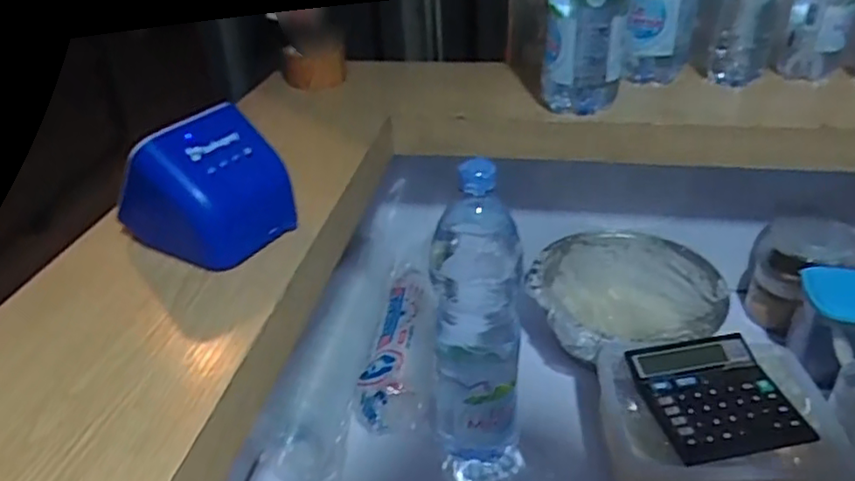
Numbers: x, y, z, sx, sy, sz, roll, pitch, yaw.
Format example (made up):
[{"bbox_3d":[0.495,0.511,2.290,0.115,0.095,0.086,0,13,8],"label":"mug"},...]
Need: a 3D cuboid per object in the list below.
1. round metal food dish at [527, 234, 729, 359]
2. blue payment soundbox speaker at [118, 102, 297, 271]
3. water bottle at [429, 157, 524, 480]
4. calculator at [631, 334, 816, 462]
[{"bbox_3d":[0.248,0.057,0.785,0.232,0.030,0.221,-3,33,-1],"label":"round metal food dish"},{"bbox_3d":[-0.171,-0.045,0.489,0.098,0.091,0.102,18,38,28],"label":"blue payment soundbox speaker"},{"bbox_3d":[0.044,0.086,0.593,0.090,0.344,0.094,-1,33,3],"label":"water bottle"},{"bbox_3d":[0.274,0.145,0.600,0.127,0.018,0.135,-7,34,-7],"label":"calculator"}]

